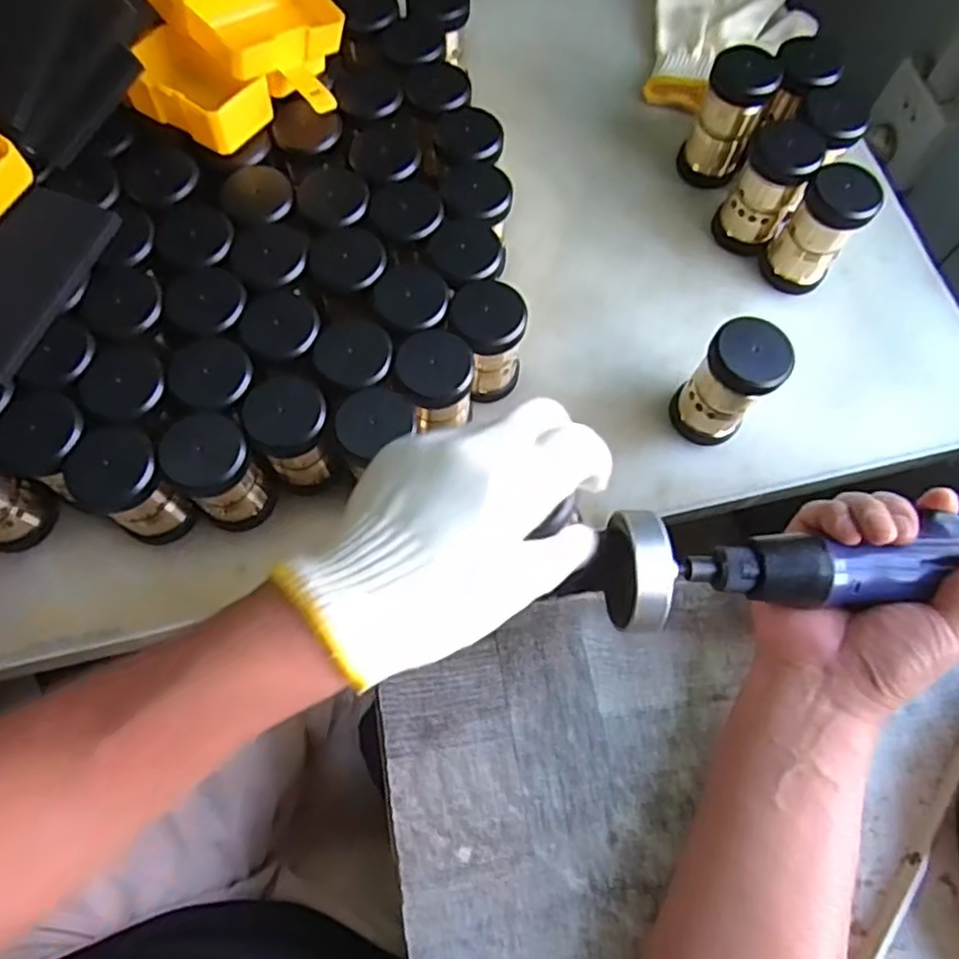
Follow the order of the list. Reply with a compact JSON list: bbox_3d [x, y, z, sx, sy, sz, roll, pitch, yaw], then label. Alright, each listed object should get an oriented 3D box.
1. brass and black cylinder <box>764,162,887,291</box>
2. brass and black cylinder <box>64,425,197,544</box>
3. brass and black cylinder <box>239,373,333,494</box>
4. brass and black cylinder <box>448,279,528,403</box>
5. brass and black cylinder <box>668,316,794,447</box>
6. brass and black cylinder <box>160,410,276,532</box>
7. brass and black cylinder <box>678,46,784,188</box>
[{"bbox_3d":[0.229,-0.167,0.462,0.043,0.085,0.036,37,73,11],"label":"brass and black cylinder"},{"bbox_3d":[-0.193,0.006,0.386,0.042,0.075,0.044,1,70,-2],"label":"brass and black cylinder"},{"bbox_3d":[-0.107,-0.025,0.396,0.041,0.066,0.047,-25,73,-11],"label":"brass and black cylinder"},{"bbox_3d":[0.004,-0.084,0.426,0.044,0.072,0.045,1,70,-2],"label":"brass and black cylinder"},{"bbox_3d":[0.151,-0.056,0.417,0.044,0.088,0.040,1,70,-2],"label":"brass and black cylinder"},{"bbox_3d":[-0.148,-0.003,0.390,0.042,0.075,0.046,1,70,-2],"label":"brass and black cylinder"},{"bbox_3d":[0.178,-0.260,0.491,0.044,0.084,0.037,12,70,2],"label":"brass and black cylinder"}]

